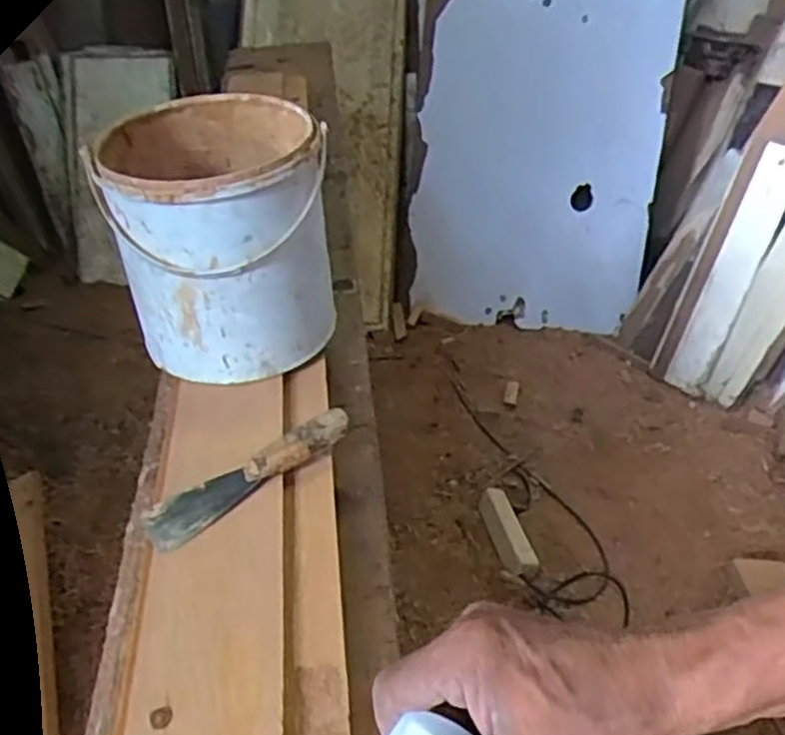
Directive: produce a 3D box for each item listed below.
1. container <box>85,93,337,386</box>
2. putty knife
[{"bbox_3d":[-0.150,-0.116,0.688,0.168,0.182,0.187,-12,39,-18],"label":"container"},{"bbox_3d":[-0.104,0.077,0.583,0.162,0.016,0.040,-31,47,-18],"label":"putty knife"}]

